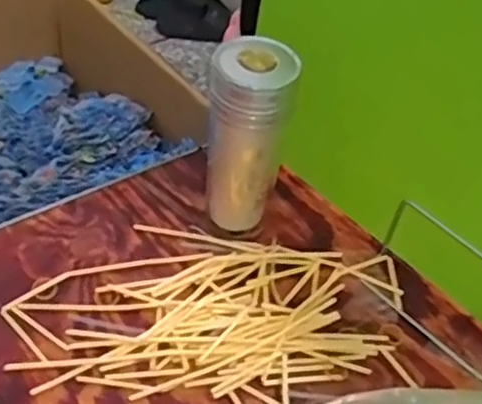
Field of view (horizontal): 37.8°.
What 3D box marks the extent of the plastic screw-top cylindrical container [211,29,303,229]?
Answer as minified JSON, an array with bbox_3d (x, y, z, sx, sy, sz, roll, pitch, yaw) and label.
[{"bbox_3d":[0.004,-0.050,0.617,0.065,0.182,0.057,5,46,-2],"label":"plastic screw-top cylindrical container"}]

